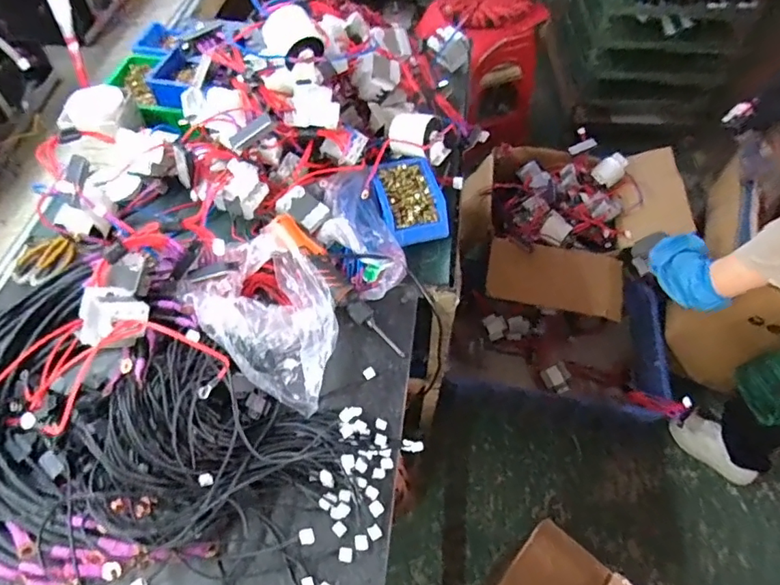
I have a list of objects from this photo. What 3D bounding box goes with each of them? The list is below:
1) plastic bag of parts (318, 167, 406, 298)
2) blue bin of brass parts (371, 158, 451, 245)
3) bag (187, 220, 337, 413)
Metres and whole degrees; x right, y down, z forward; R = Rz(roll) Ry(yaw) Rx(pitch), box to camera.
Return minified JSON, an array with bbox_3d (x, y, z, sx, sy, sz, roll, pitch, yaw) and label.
[{"bbox_3d":[-0.056,-0.101,0.852,0.122,0.071,0.243,-19,57,-13],"label":"plastic bag of parts"},{"bbox_3d":[0.033,-0.164,0.909,0.117,0.058,0.162,-13,56,-9],"label":"blue bin of brass parts"},{"bbox_3d":[-0.178,0.033,0.758,0.173,0.096,0.296,-29,60,-19],"label":"bag"}]

